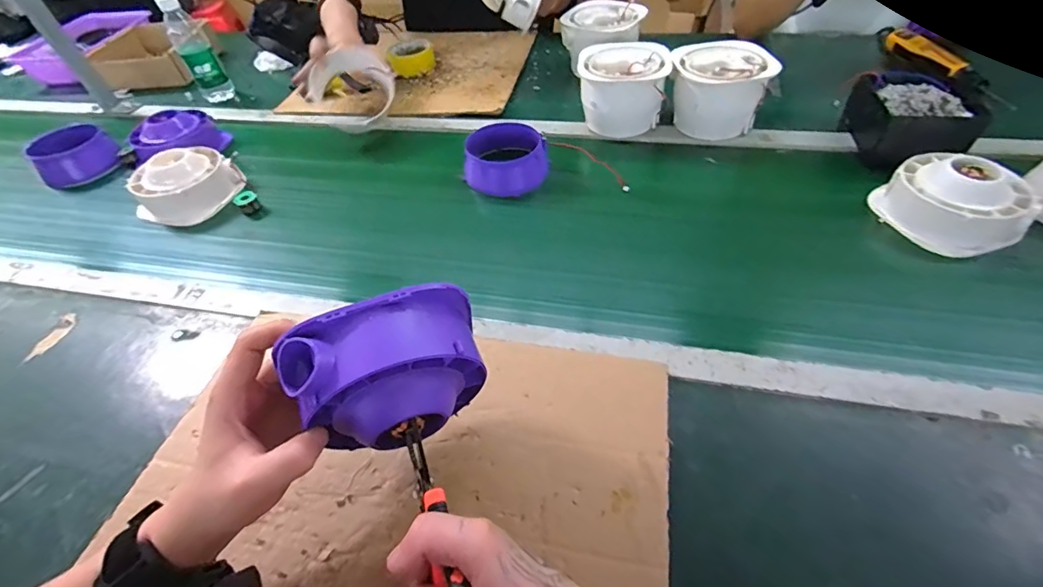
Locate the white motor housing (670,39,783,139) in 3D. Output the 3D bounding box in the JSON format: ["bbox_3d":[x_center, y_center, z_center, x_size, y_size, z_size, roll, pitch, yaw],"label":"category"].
[{"bbox_3d":[0.307,-0.312,0.733,0.131,0.118,0.131,-3,49,3],"label":"white motor housing"}]

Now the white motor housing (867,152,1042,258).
[{"bbox_3d":[0.518,-0.111,0.565,0.131,0.080,0.131,-3,49,3],"label":"white motor housing"}]

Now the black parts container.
[{"bbox_3d":[0.548,-0.245,0.651,0.122,0.085,0.162,-1,49,5],"label":"black parts container"}]

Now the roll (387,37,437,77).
[{"bbox_3d":[-0.230,-0.502,0.985,0.093,0.037,0.110,-3,49,3],"label":"roll"}]

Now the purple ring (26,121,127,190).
[{"bbox_3d":[-0.784,-0.244,0.815,0.141,0.061,0.120,30,59,28],"label":"purple ring"}]

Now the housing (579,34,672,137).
[{"bbox_3d":[0.161,-0.327,0.742,0.130,0.109,0.130,-3,49,3],"label":"housing"}]

